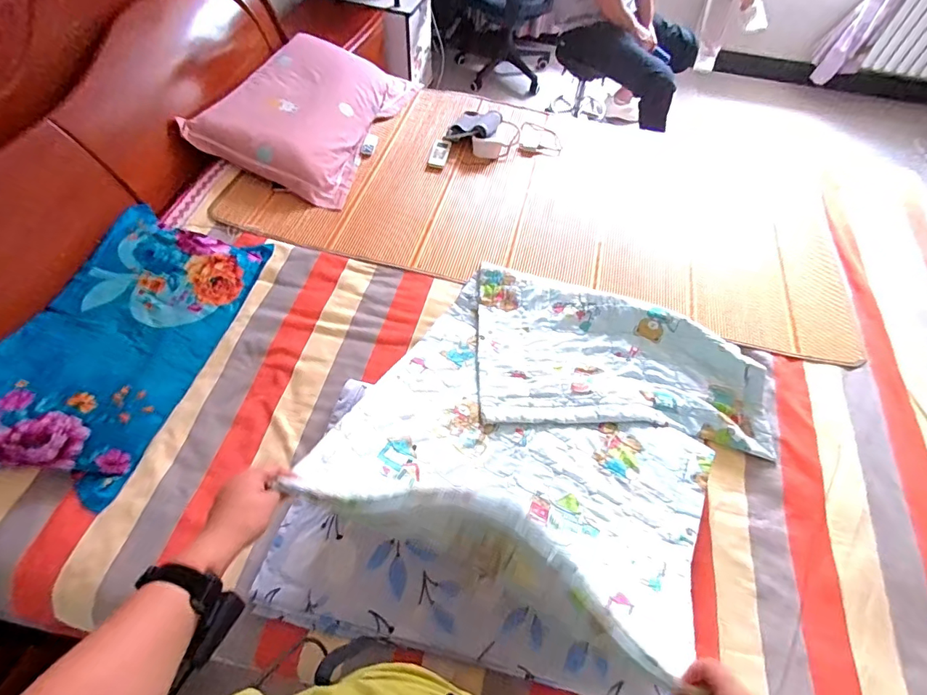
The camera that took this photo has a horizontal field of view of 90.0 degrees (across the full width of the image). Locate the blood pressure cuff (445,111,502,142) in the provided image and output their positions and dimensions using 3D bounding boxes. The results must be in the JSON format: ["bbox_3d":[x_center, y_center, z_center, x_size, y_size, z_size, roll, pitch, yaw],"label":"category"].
[{"bbox_3d":[0.040,-0.758,1.563,0.144,0.067,0.203,23,57,11],"label":"blood pressure cuff"}]

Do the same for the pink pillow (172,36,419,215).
[{"bbox_3d":[-0.485,-0.782,1.535,0.473,0.093,0.748,26,57,-8],"label":"pink pillow"}]

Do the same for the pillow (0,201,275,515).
[{"bbox_3d":[-0.770,-0.035,1.035,0.373,0.074,0.704,25,59,-9],"label":"pillow"}]

